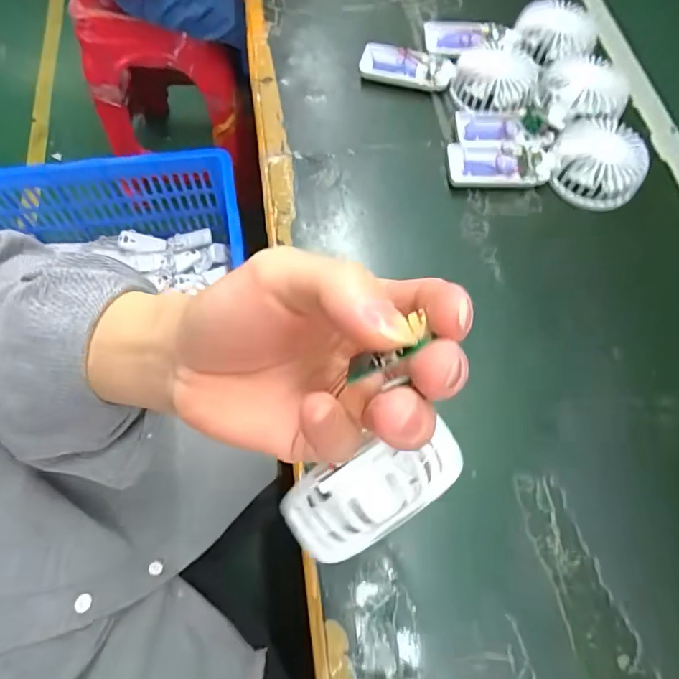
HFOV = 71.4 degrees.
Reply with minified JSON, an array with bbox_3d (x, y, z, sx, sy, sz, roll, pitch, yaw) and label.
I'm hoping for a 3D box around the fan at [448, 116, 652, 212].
[{"bbox_3d":[0.198,-0.173,0.457,0.182,0.039,0.087,4,66,-1],"label":"fan"}]

